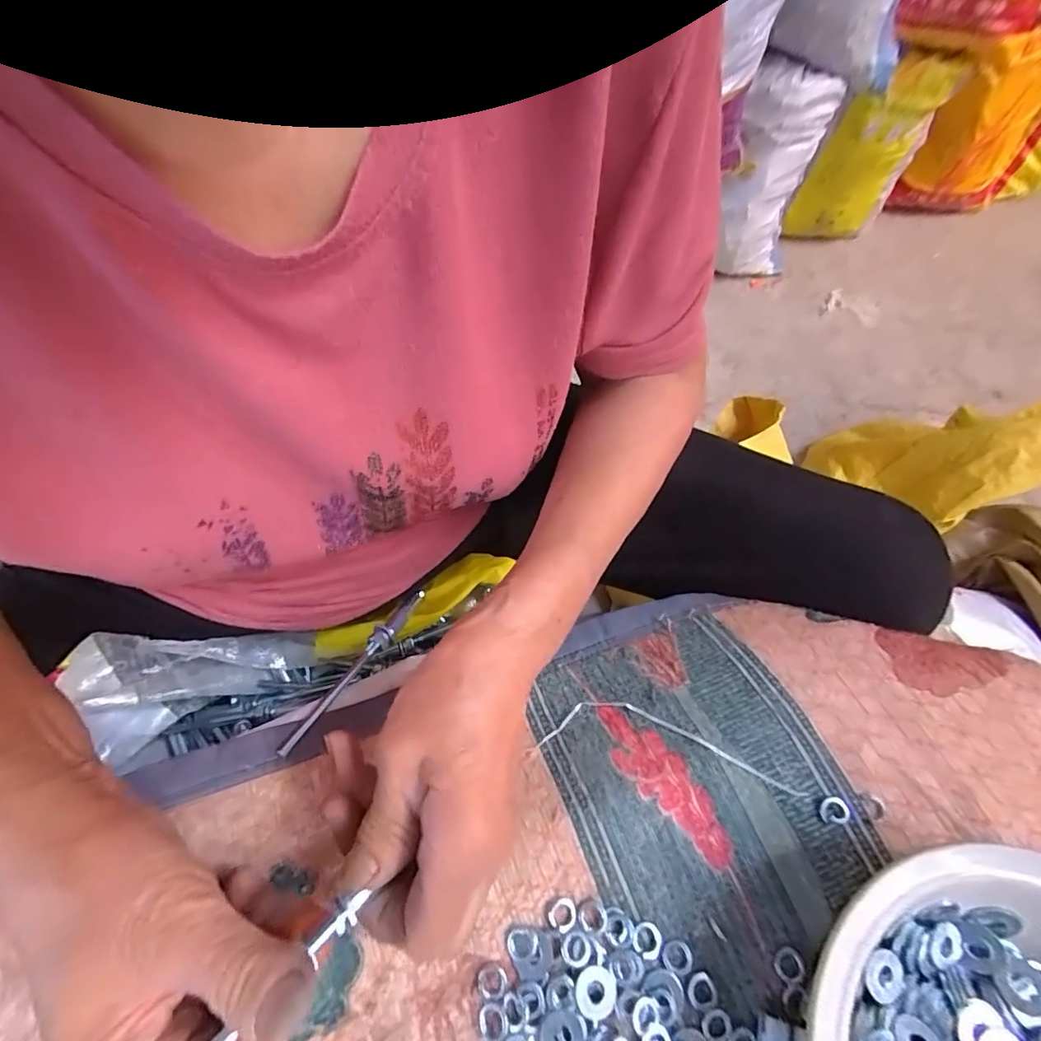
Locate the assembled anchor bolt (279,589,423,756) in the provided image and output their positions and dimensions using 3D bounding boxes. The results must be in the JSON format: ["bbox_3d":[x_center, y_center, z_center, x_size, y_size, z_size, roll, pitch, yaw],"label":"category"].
[{"bbox_3d":[-0.108,0.096,0.330,0.013,0.012,0.139,25,41,11],"label":"assembled anchor bolt"}]

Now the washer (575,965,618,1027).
[{"bbox_3d":[0.034,0.213,0.220,0.018,0.004,0.019,-17,65,-8],"label":"washer"}]

